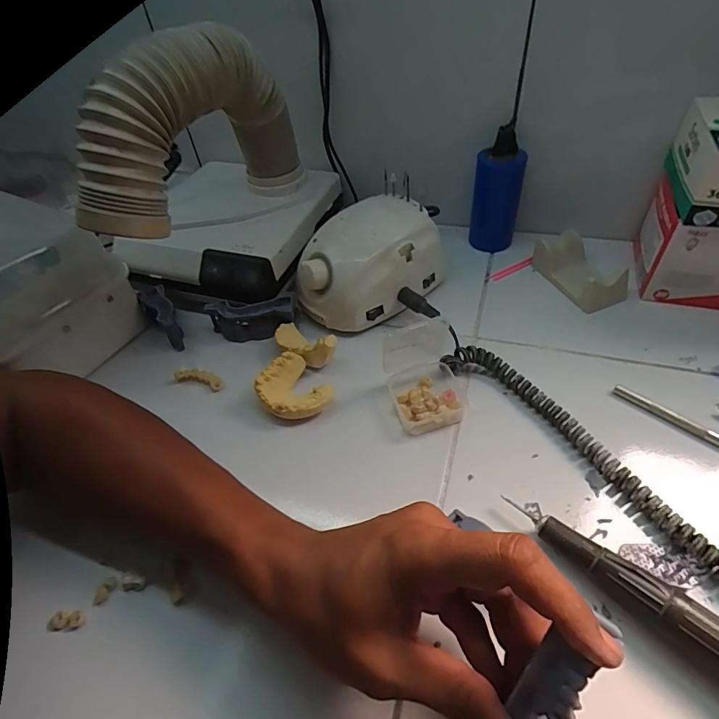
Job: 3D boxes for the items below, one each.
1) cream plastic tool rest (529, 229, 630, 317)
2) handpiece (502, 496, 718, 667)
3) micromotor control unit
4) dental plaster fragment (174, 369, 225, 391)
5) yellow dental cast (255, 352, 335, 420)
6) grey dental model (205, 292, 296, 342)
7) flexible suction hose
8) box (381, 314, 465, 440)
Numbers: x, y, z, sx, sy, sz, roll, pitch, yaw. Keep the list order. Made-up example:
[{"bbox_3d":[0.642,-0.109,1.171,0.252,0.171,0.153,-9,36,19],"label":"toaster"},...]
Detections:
[{"bbox_3d":[0.230,-0.095,0.461,0.065,0.030,0.097,-18,48,-10],"label":"cream plastic tool rest"},{"bbox_3d":[0.172,0.141,0.242,0.021,0.029,0.181,-37,54,-24],"label":"handpiece"},{"bbox_3d":[0.007,-0.099,0.446,0.144,0.077,0.093,-34,53,-22],"label":"micromotor control unit"},{"bbox_3d":[-0.149,0.017,0.411,0.050,0.010,0.014,11,50,16],"label":"dental plaster fragment"},{"bbox_3d":[-0.056,0.027,0.369,0.050,0.029,0.059,-35,53,-23],"label":"yellow dental cast"},{"bbox_3d":[-0.107,-0.039,0.442,0.086,0.037,0.029,-7,48,0],"label":"grey dental model"},{"bbox_3d":[-0.119,-0.165,0.342,0.064,0.149,0.204,12,50,17],"label":"flexible suction hose"},{"bbox_3d":[0.054,0.011,0.363,0.062,0.041,0.087,-9,48,-1],"label":"box"}]

